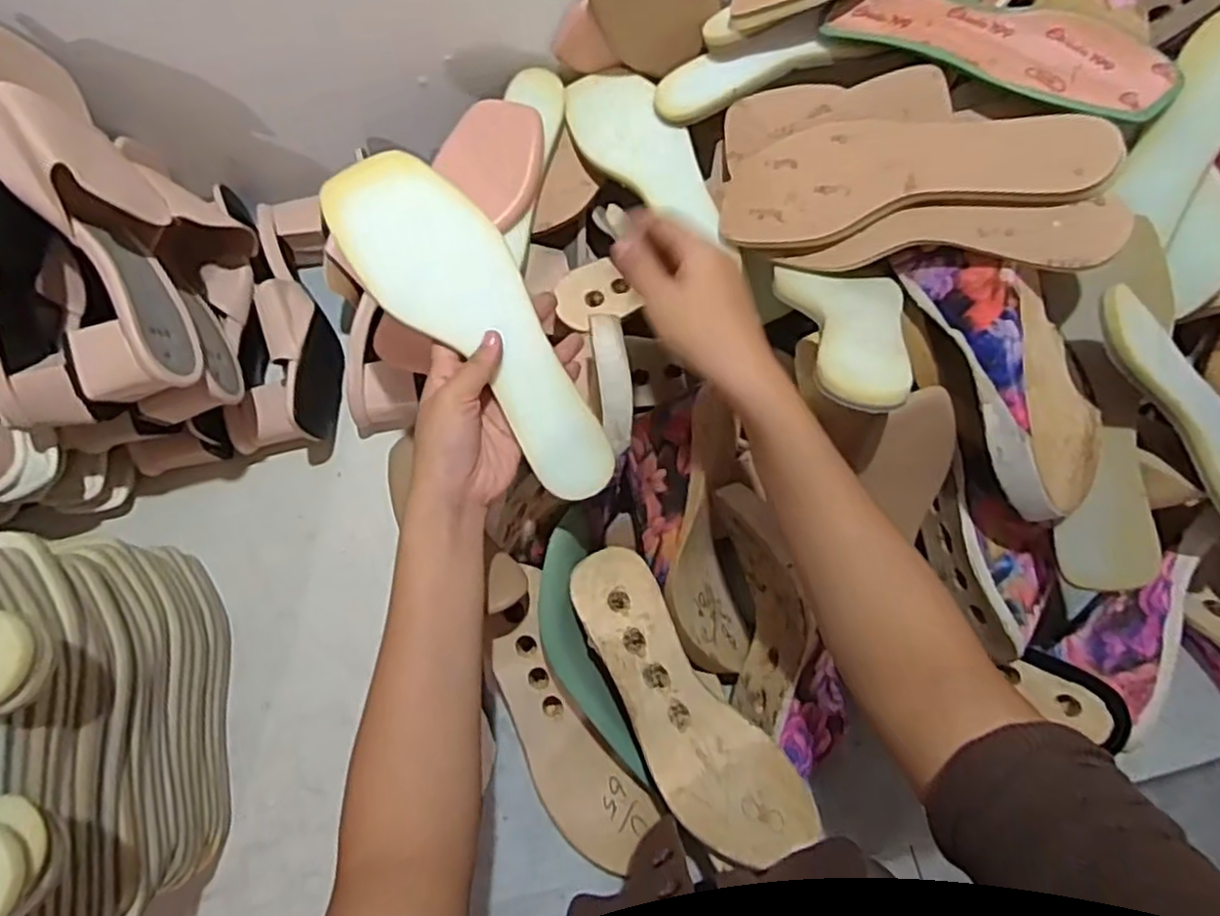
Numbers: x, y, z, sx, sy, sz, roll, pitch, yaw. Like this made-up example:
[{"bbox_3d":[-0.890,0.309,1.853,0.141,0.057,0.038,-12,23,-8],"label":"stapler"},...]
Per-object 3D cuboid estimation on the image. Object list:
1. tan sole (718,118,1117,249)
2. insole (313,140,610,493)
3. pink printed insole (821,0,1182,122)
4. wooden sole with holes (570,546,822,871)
[{"bbox_3d":[0.193,-0.192,0.481,0.243,0.020,0.082,5,74,32],"label":"tan sole"},{"bbox_3d":[-0.078,-0.079,0.440,0.078,0.015,0.238,-37,97,-9],"label":"insole"},{"bbox_3d":[0.261,-0.282,0.488,0.226,0.024,0.074,31,77,22],"label":"pink printed insole"},{"bbox_3d":[0.044,0.171,0.492,0.081,0.049,0.237,-35,78,-8],"label":"wooden sole with holes"}]

